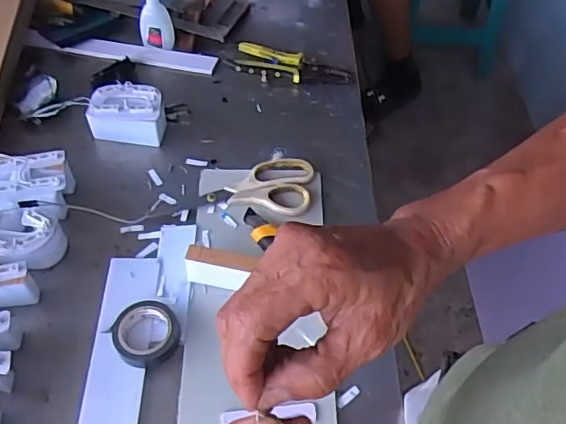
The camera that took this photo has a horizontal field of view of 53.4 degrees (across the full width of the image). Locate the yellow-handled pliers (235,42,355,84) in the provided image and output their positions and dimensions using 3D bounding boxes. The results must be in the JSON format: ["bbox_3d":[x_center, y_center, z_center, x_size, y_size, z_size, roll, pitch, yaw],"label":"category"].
[{"bbox_3d":[0.015,-0.201,0.773,0.160,0.014,0.051,17,55,9],"label":"yellow-handled pliers"}]

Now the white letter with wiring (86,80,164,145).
[{"bbox_3d":[-0.186,-0.119,0.682,0.085,0.050,0.054,8,54,3],"label":"white letter with wiring"}]

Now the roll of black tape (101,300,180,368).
[{"bbox_3d":[-0.128,0.112,0.526,0.060,0.023,0.056,1,54,-2],"label":"roll of black tape"}]

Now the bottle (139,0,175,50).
[{"bbox_3d":[-0.173,-0.265,0.759,0.041,0.091,0.037,-21,58,-17],"label":"bottle"}]

